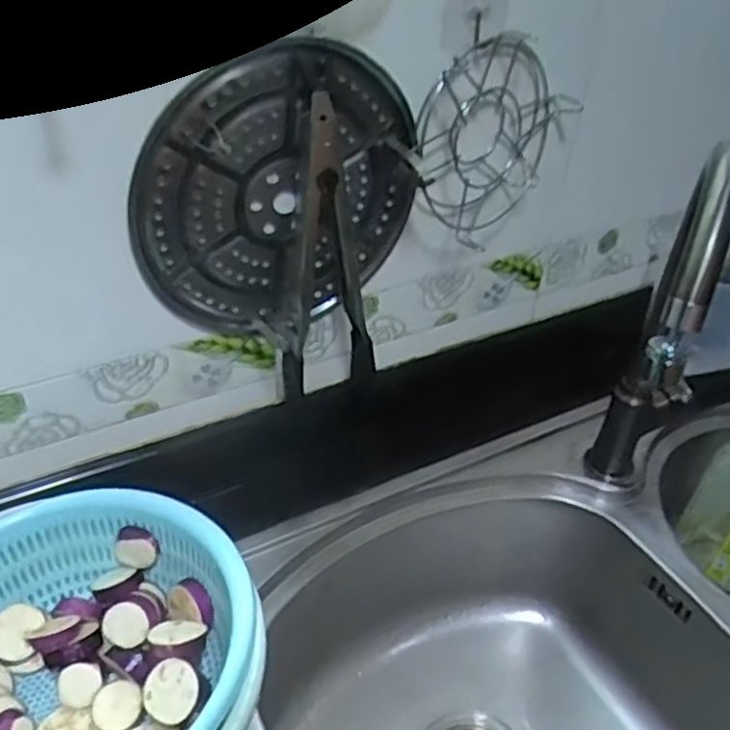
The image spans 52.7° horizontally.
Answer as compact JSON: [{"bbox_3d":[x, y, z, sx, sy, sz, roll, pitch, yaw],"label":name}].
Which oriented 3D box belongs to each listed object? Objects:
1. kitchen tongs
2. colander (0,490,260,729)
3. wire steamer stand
[{"bbox_3d":[-0.046,-0.082,0.566,0.076,0.230,0.034,-20,36,-16],"label":"kitchen tongs"},{"bbox_3d":[-0.184,0.196,0.466,0.226,0.094,0.208,-6,39,-13],"label":"colander"},{"bbox_3d":[0.104,-0.185,0.607,0.153,0.165,0.046,-51,48,4],"label":"wire steamer stand"}]

